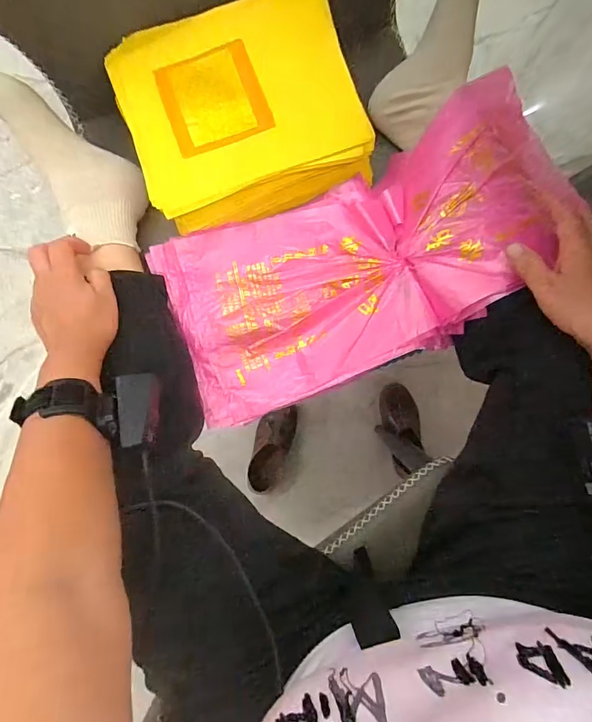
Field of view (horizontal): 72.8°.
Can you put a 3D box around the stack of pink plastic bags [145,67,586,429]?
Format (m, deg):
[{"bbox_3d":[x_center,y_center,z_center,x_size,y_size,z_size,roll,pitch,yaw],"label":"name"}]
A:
[{"bbox_3d":[0.075,-0.113,0.443,0.457,0.085,0.223,-29,84,8],"label":"stack of pink plastic bags"}]

